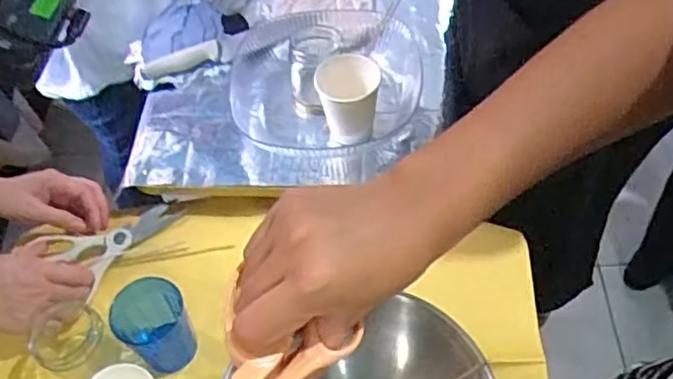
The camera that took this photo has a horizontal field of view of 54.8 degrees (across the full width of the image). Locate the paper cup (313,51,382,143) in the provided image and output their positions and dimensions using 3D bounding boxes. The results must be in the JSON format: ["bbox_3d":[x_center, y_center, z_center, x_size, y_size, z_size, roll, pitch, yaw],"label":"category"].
[{"bbox_3d":[0.014,-0.100,0.759,0.074,0.093,0.067,-3,55,4],"label":"paper cup"}]

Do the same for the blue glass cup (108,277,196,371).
[{"bbox_3d":[-0.183,0.139,0.664,0.068,0.085,0.068,-3,55,4],"label":"blue glass cup"}]

